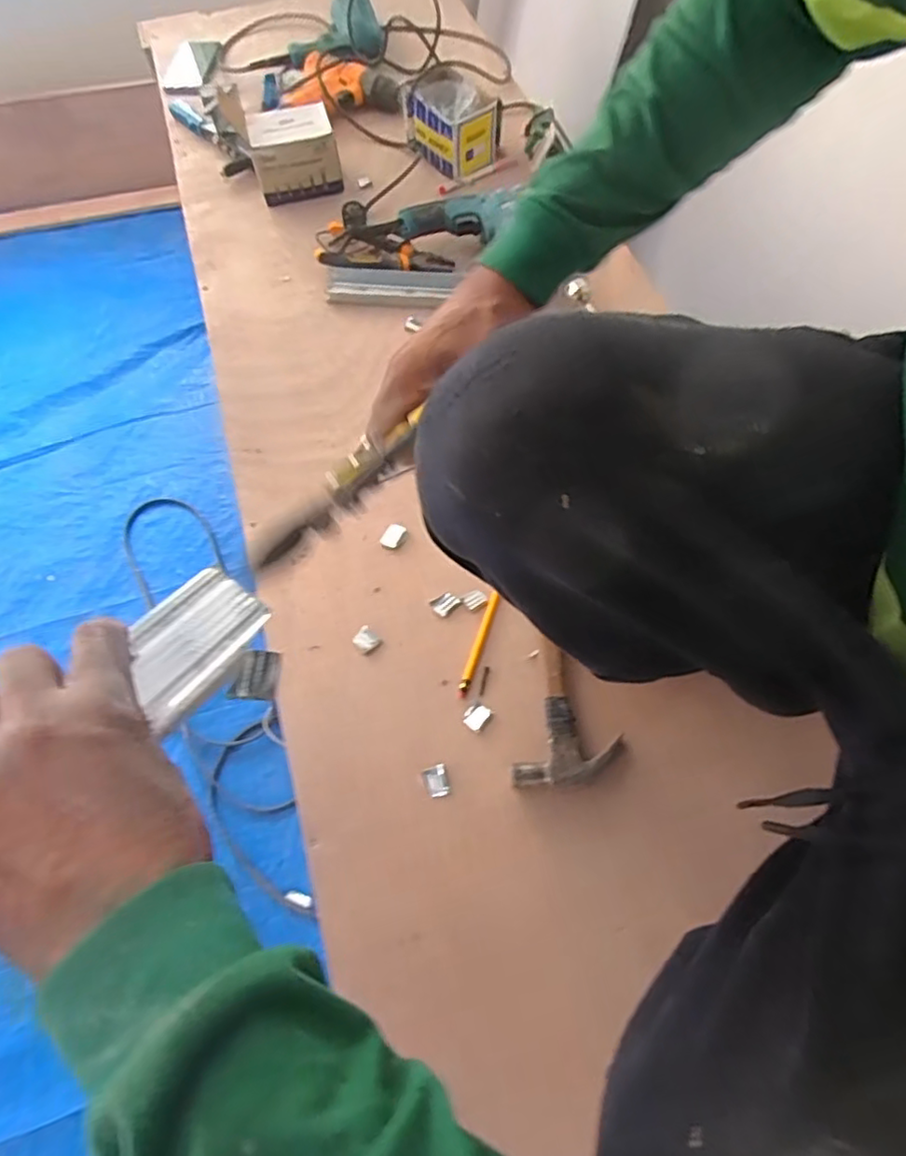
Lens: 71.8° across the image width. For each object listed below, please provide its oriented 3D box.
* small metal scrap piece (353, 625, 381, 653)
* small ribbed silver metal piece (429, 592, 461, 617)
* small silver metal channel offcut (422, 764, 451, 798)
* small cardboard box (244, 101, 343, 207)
[{"bbox_3d":[-0.090,0.064,0.648,0.025,0.009,0.024,-1,63,2],"label":"small metal scrap piece"},{"bbox_3d":[-0.008,0.027,0.665,0.026,0.006,0.021,-32,66,-13],"label":"small ribbed silver metal piece"},{"bbox_3d":[-0.016,0.191,0.587,0.022,0.004,0.028,-14,64,-5],"label":"small silver metal channel offcut"},{"bbox_3d":[-0.248,-0.655,0.973,0.130,0.096,0.107,-20,64,-8],"label":"small cardboard box"}]

